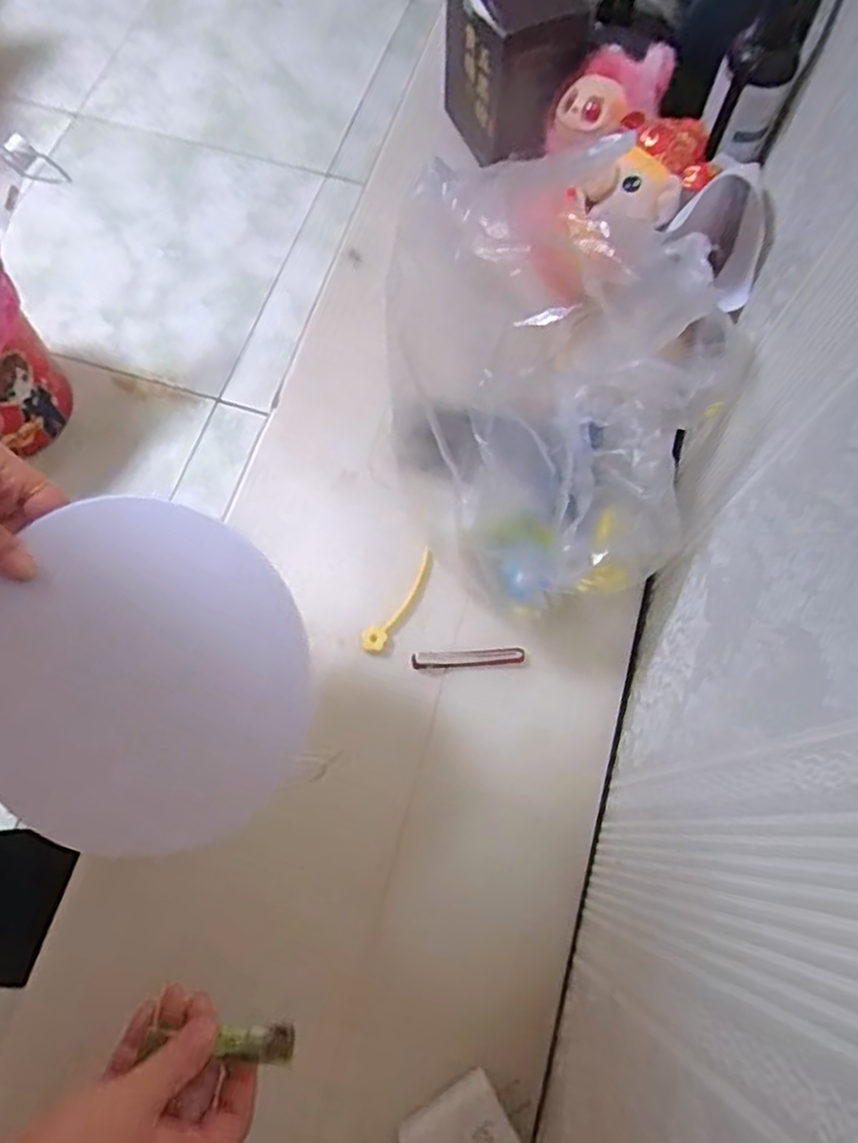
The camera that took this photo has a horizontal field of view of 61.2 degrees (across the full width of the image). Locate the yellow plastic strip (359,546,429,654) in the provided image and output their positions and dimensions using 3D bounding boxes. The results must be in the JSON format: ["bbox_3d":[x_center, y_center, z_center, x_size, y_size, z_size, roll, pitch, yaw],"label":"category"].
[{"bbox_3d":[-0.022,0.022,0.531,0.016,0.011,0.084,34,90,11],"label":"yellow plastic strip"}]

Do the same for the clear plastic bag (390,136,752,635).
[{"bbox_3d":[0.074,-0.100,0.444,0.200,0.241,0.188,21,72,7],"label":"clear plastic bag"}]

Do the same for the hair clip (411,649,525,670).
[{"bbox_3d":[0.028,0.064,0.527,0.080,0.008,0.011,-3,71,-1],"label":"hair clip"}]

